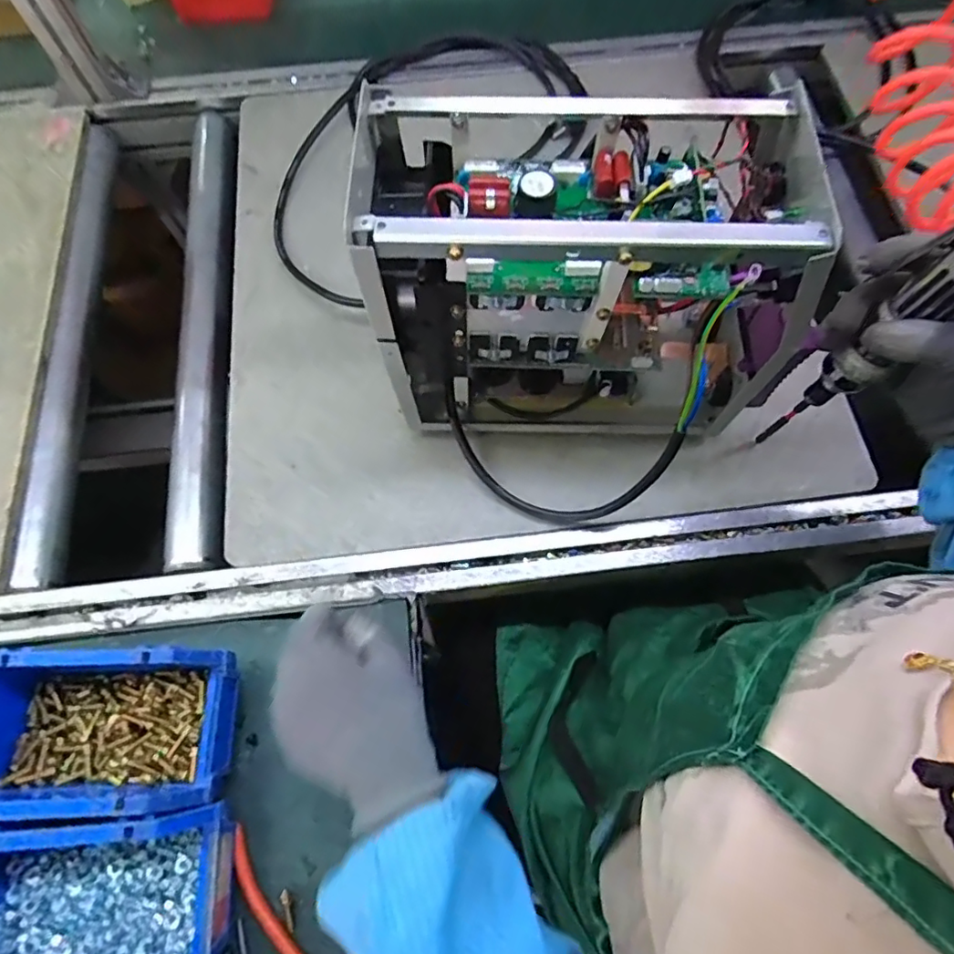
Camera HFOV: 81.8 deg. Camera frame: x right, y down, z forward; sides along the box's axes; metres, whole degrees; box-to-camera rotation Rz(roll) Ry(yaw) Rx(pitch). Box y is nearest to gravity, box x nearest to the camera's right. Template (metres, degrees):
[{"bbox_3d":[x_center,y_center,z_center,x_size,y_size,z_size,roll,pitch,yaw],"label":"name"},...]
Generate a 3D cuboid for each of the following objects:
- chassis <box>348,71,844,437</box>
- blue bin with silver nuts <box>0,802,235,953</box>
[{"bbox_3d":[0.076,-0.140,0.435,0.297,0.240,0.132,0,70,1],"label":"chassis"},{"bbox_3d":[-0.255,0.271,0.345,0.178,0.061,0.101,-4,70,-1],"label":"blue bin with silver nuts"}]

